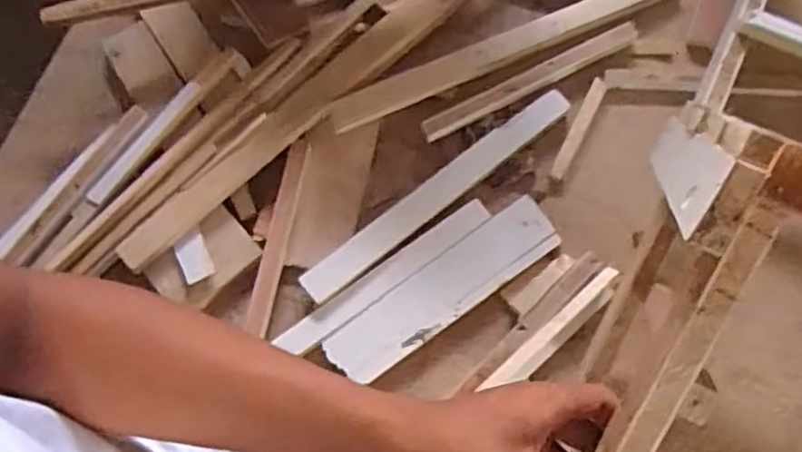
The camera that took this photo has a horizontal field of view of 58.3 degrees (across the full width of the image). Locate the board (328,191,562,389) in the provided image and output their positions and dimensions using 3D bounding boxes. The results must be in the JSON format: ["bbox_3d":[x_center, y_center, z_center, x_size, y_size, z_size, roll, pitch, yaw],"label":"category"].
[{"bbox_3d":[0.041,0.060,0.677,0.237,0.008,0.057,-35,75,-10],"label":"board"}]

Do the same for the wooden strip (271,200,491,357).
[{"bbox_3d":[-0.014,0.048,0.683,0.228,0.009,0.030,-35,75,-10],"label":"wooden strip"}]

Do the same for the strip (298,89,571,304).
[{"bbox_3d":[0.039,-0.033,0.698,0.314,0.013,0.033,-36,75,-10],"label":"strip"}]

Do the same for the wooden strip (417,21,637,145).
[{"bbox_3d":[0.135,-0.150,0.735,0.247,0.012,0.021,-27,74,-8],"label":"wooden strip"}]

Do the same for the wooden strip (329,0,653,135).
[{"bbox_3d":[0.114,-0.187,0.745,0.399,0.018,0.031,-24,73,-7],"label":"wooden strip"}]

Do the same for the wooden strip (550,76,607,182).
[{"bbox_3d":[0.182,-0.098,0.729,0.016,0.011,0.116,26,74,9],"label":"wooden strip"}]

